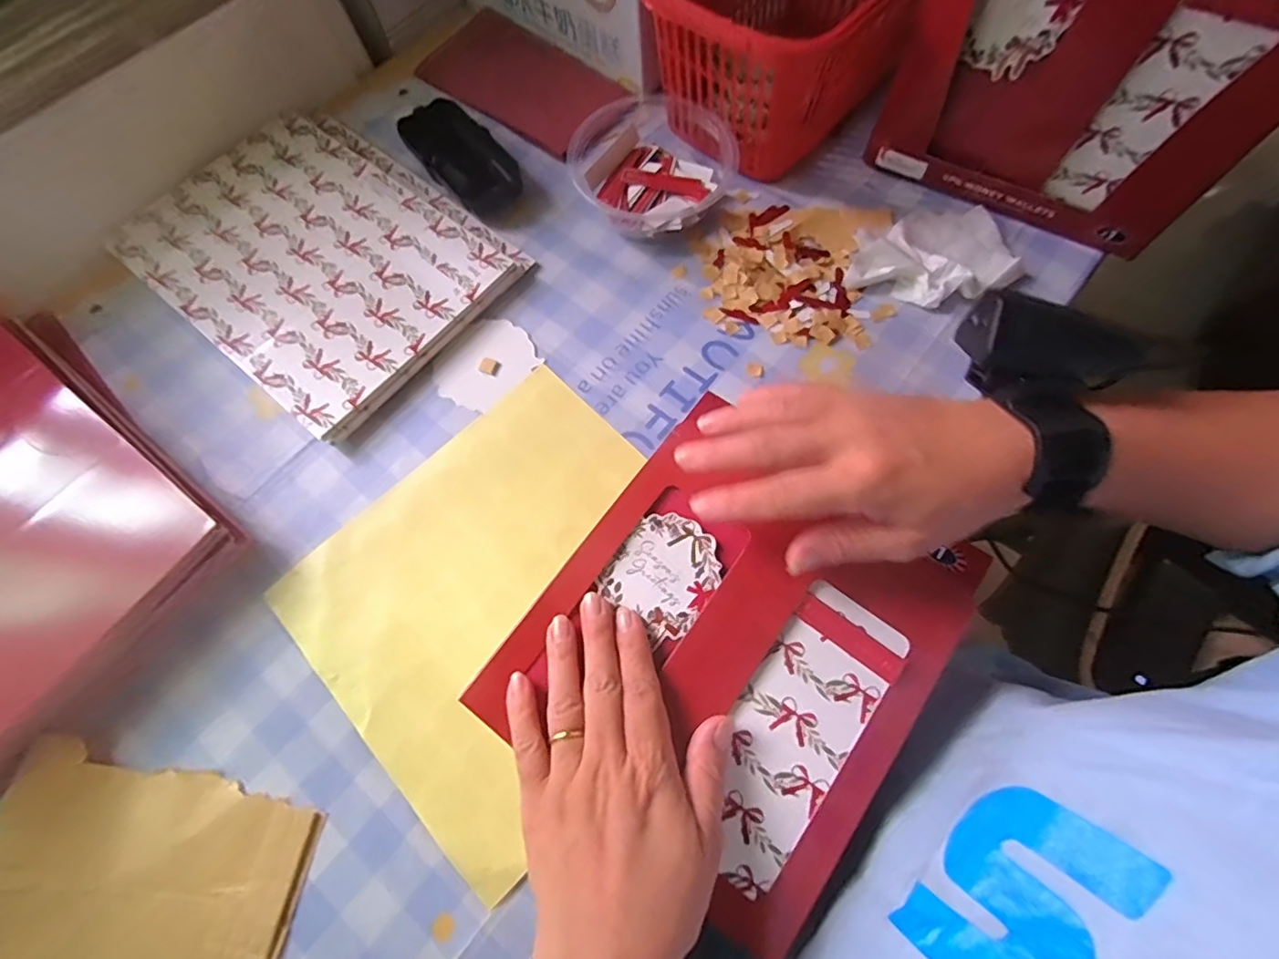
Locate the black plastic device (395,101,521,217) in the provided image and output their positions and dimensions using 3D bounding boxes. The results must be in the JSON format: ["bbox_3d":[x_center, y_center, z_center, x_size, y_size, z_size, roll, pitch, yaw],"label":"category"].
[{"bbox_3d":[-0.137,-0.249,0.435,0.056,0.028,0.105,-41,74,-14],"label":"black plastic device"}]

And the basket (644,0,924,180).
[{"bbox_3d":[0.115,-0.342,0.422,0.156,0.109,0.236,36,73,13],"label":"basket"}]

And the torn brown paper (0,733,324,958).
[{"bbox_3d":[-0.250,0.221,0.265,0.157,0.014,0.150,10,69,4],"label":"torn brown paper"}]

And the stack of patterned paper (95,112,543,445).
[{"bbox_3d":[-0.235,-0.167,0.415,0.259,0.015,0.190,38,74,14],"label":"stack of patterned paper"}]

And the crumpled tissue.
[{"bbox_3d":[0.201,-0.154,0.395,0.114,0.019,0.075,-23,70,-8],"label":"crumpled tissue"}]

